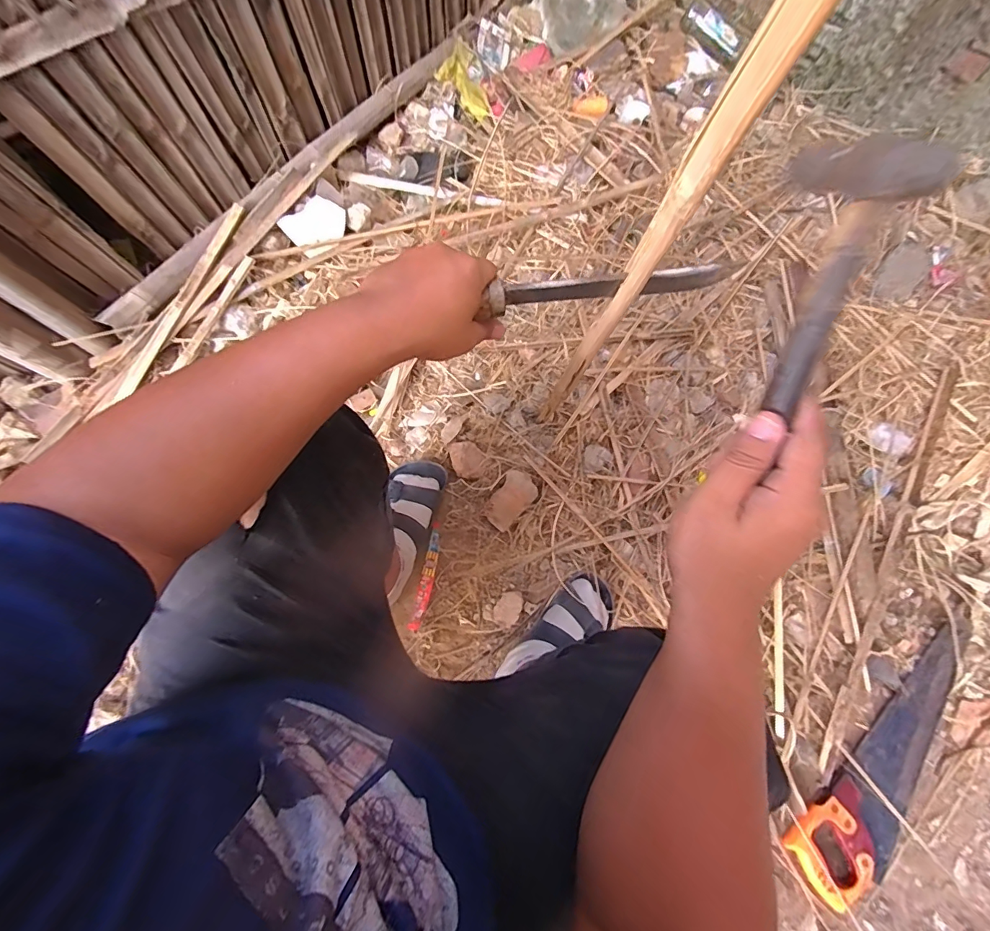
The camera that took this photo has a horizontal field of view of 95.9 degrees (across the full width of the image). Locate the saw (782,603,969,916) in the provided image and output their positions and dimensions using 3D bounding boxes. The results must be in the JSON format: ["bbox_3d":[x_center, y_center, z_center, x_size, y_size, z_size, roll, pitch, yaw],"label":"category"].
[{"bbox_3d":[0.669,0.466,0.721,0.517,0.032,0.143,-42,81,-14],"label":"saw"}]

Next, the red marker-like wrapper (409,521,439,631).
[{"bbox_3d":[-0.118,0.192,0.778,0.024,0.014,0.180,12,74,-1],"label":"red marker-like wrapper"}]

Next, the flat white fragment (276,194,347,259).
[{"bbox_3d":[-0.333,-0.450,0.838,0.107,0.010,0.086,-44,103,-3],"label":"flat white fragment"}]

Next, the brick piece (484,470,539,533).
[{"bbox_3d":[0.028,0.061,0.779,0.061,0.033,0.104,35,75,6],"label":"brick piece"}]

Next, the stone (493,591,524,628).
[{"bbox_3d":[0.024,0.242,0.757,0.042,0.008,0.060,34,74,5],"label":"stone"}]

